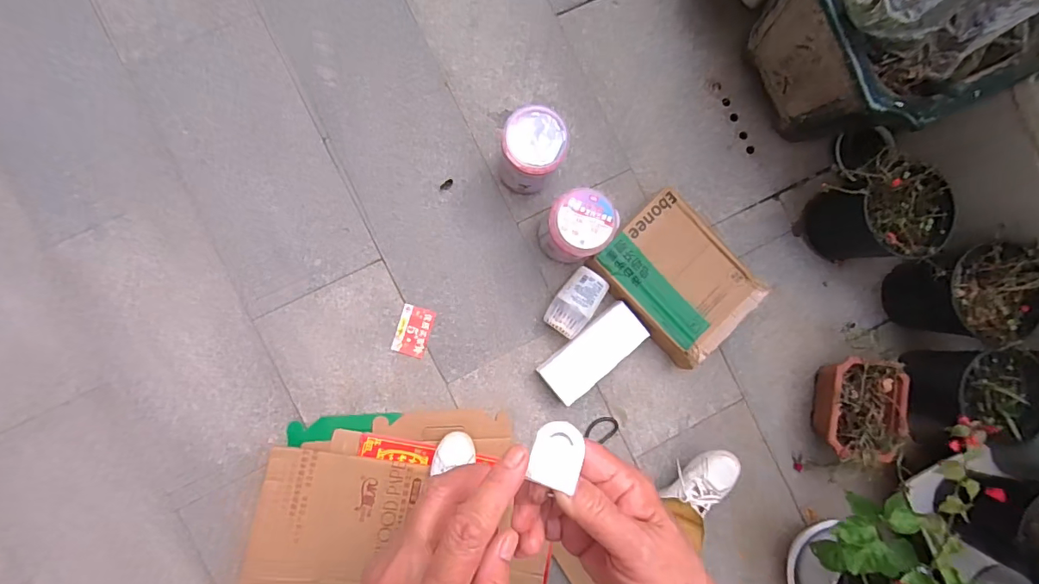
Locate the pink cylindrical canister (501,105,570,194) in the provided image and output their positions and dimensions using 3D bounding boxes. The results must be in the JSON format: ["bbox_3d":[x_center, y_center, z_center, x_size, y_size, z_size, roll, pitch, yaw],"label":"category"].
[{"bbox_3d":[0.022,-0.288,1.017,0.119,0.194,0.140,8,89,-4],"label":"pink cylindrical canister"}]

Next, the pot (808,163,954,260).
[{"bbox_3d":[0.791,-0.166,1.076,0.174,0.211,0.186,0,90,-4],"label":"pot"}]

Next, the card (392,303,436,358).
[{"bbox_3d":[-0.230,0.086,1.064,0.072,0.004,0.107,17,88,-4],"label":"card"}]

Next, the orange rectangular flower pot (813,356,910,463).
[{"bbox_3d":[0.761,0.256,1.102,0.164,0.120,0.216,9,89,-4],"label":"orange rectangular flower pot"}]

